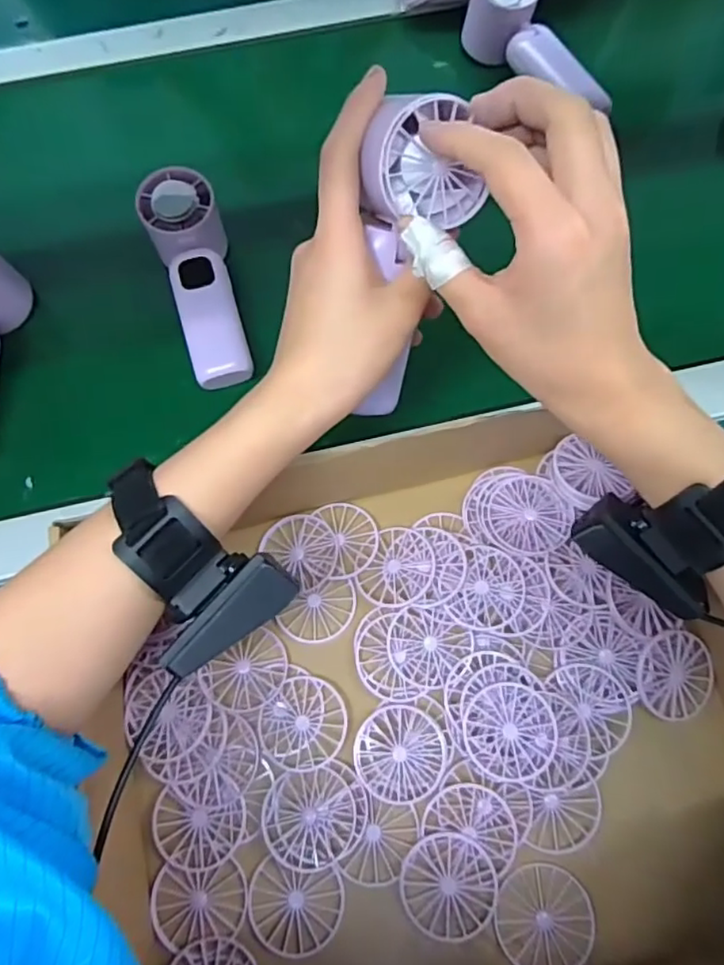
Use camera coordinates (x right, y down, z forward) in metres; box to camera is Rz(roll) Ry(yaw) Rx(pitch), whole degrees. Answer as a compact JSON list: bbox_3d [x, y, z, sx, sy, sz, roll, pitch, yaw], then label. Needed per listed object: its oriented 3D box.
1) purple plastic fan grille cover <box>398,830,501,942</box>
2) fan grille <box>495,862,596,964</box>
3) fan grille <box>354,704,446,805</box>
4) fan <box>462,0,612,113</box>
[{"bbox_3d":[0.046,0.212,0.321,0.048,0.005,0.049,-4,72,0],"label":"purple plastic fan grille cover"},{"bbox_3d":[0.096,0.229,0.319,0.048,0.006,0.049,0,72,1],"label":"fan grille"},{"bbox_3d":[0.021,0.152,0.342,0.049,0.004,0.049,0,72,1],"label":"fan grille"},{"bbox_3d":[0.151,-0.367,0.508,0.051,0.048,0.153,-40,76,-11],"label":"fan"}]

